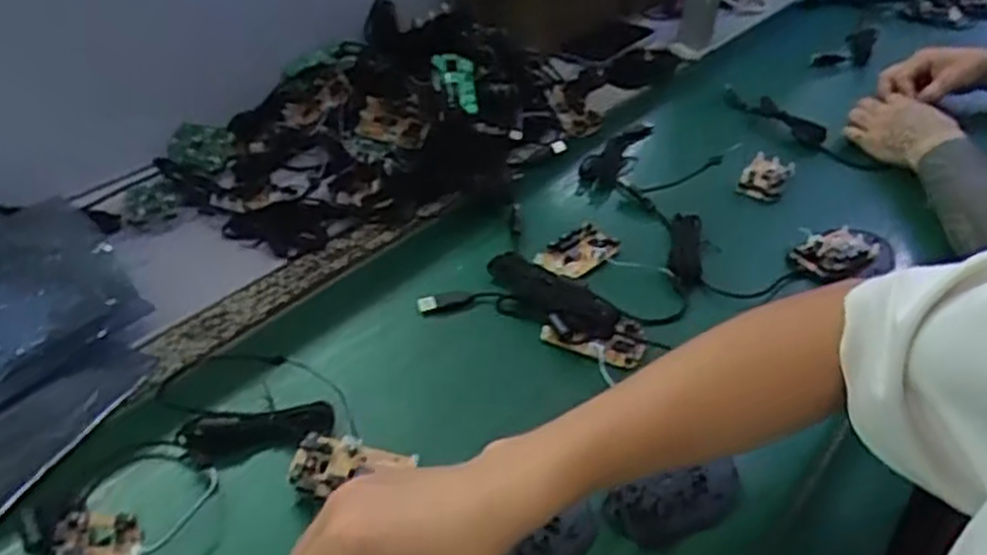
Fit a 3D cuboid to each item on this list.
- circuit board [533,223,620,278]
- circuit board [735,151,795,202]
[{"bbox_3d":[0.077,-0.023,0.726,0.048,0.011,0.070,29,46,29],"label":"circuit board"},{"bbox_3d":[0.284,-0.106,0.822,0.042,0.009,0.089,22,43,22],"label":"circuit board"}]

